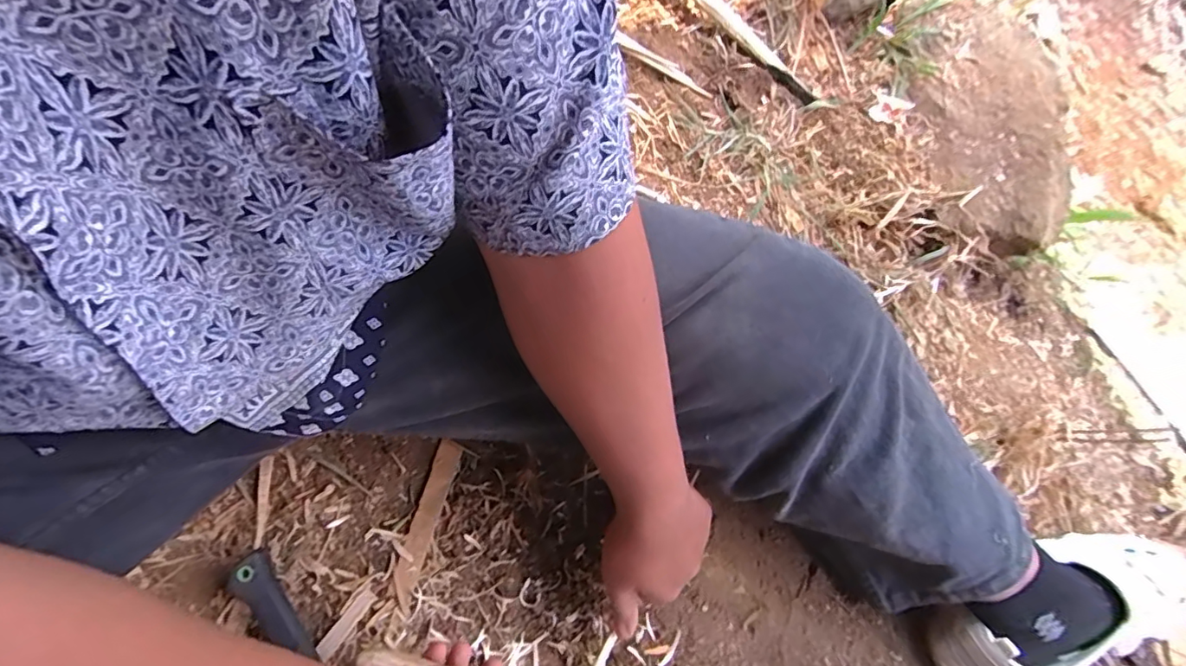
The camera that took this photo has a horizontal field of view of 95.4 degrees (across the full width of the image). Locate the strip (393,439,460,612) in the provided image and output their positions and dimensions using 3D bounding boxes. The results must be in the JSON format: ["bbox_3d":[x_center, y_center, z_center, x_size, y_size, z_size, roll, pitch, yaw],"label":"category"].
[{"bbox_3d":[-0.148,0.167,0.473,0.023,0.004,0.140,14,73,2],"label":"strip"}]

